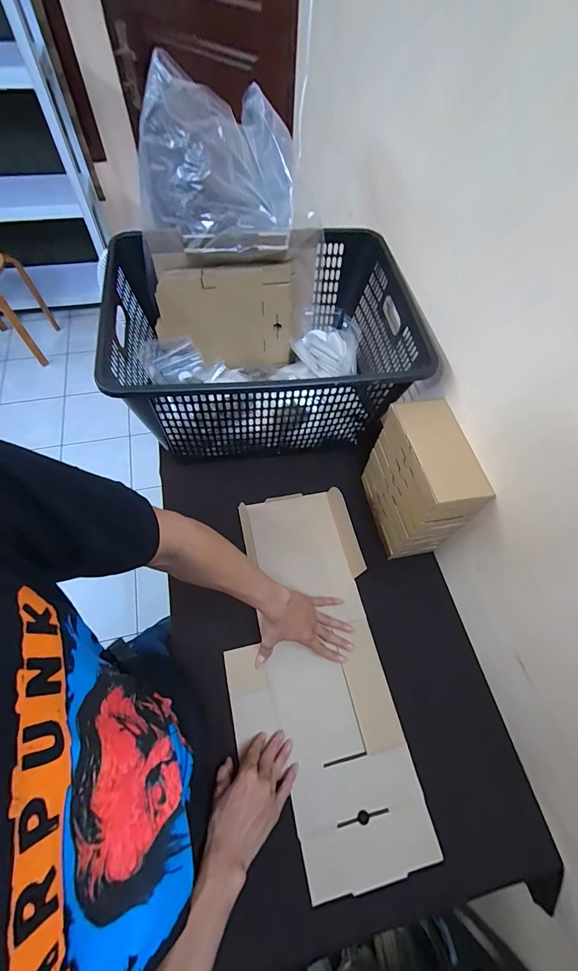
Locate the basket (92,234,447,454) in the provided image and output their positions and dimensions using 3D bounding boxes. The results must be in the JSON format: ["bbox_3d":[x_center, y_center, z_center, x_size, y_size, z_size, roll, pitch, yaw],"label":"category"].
[{"bbox_3d":[-0.051,-0.280,0.791,0.563,0.262,0.430,-9,62,-8],"label":"basket"}]

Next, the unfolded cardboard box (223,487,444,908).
[{"bbox_3d":[0.034,0.307,0.686,0.278,0.019,0.624,-7,63,-7],"label":"unfolded cardboard box"}]

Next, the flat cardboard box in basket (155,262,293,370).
[{"bbox_3d":[-0.142,-0.379,0.879,0.298,0.228,0.021,-8,50,-5],"label":"flat cardboard box in basket"}]

